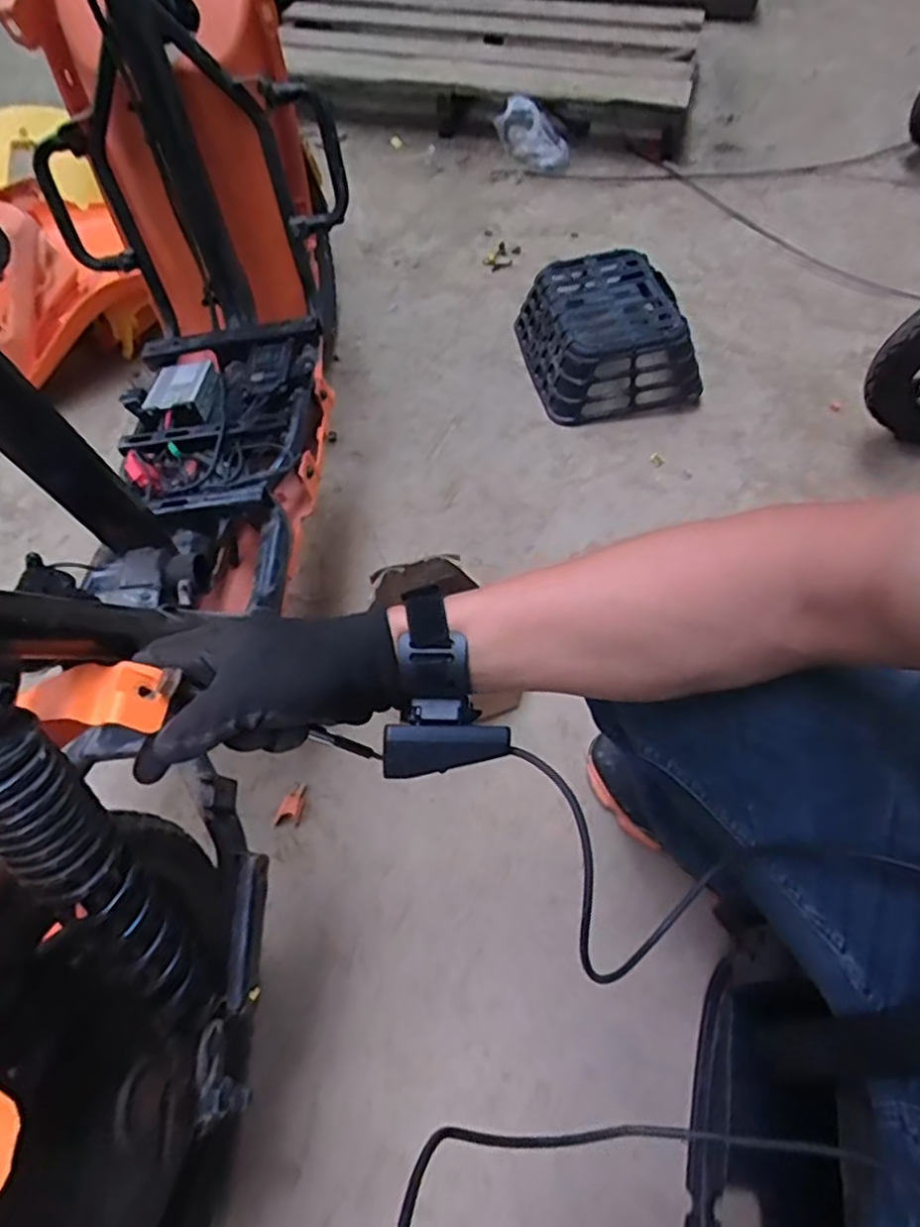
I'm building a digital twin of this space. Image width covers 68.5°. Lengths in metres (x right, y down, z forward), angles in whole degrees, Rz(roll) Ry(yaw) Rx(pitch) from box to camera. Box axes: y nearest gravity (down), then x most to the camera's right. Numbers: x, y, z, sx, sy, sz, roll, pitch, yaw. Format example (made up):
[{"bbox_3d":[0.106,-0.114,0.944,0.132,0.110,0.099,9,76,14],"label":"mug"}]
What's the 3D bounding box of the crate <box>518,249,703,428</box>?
[{"bbox_3d":[0.251,-0.480,1.169,0.253,0.134,0.288,-11,59,-5],"label":"crate"}]

